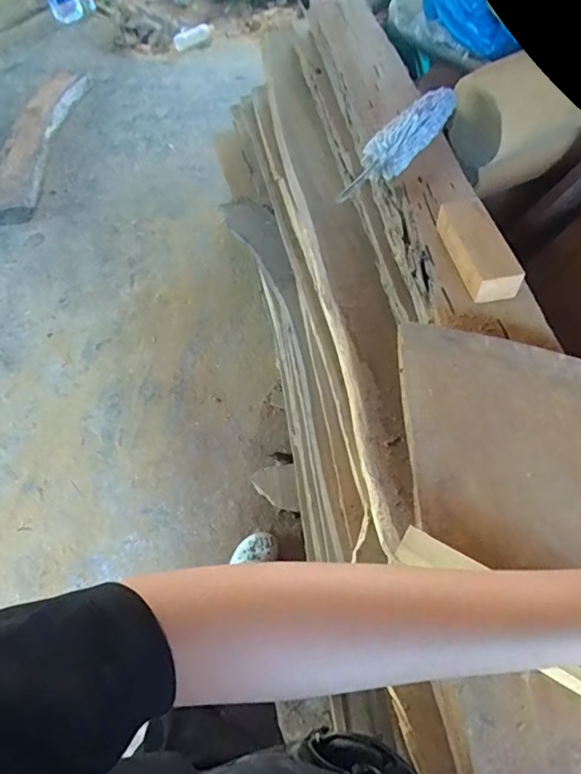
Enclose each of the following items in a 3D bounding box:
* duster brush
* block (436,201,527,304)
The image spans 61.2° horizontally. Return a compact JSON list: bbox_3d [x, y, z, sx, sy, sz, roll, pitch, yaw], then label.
[{"bbox_3d":[0.183,-0.401,0.805,0.064,0.065,0.297,34,66,21],"label":"duster brush"},{"bbox_3d":[0.247,-0.187,0.661,0.060,0.047,0.164,-11,59,-4],"label":"block"}]

